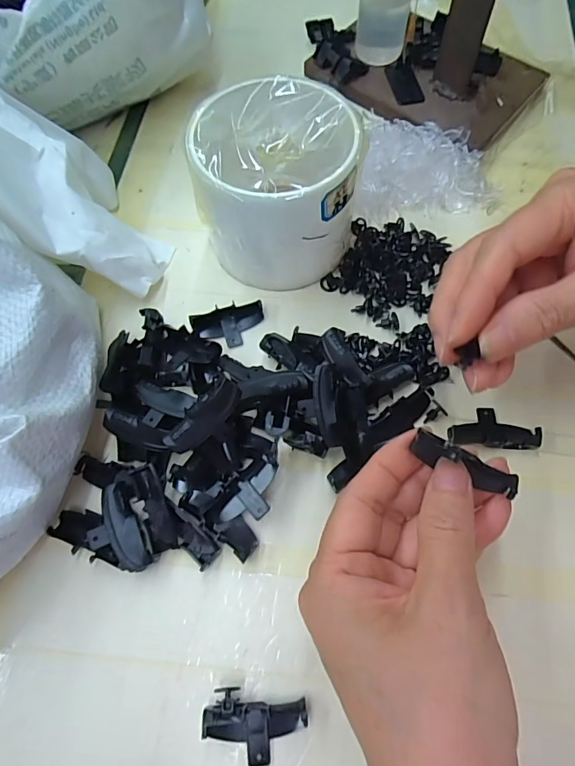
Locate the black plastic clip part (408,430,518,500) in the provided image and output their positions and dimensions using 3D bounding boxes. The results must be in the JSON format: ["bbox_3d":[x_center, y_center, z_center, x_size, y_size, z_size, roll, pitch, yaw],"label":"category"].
[{"bbox_3d":[0.070,0.032,0.174,0.041,0.009,0.011,27,70,8],"label":"black plastic clip part"}]

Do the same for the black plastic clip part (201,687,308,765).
[{"bbox_3d":[-0.013,0.139,0.175,0.040,0.011,0.024,6,67,4],"label":"black plastic clip part"}]

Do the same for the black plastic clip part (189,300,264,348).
[{"bbox_3d":[-0.033,-0.033,0.249,0.040,0.009,0.022,-9,67,-2],"label":"black plastic clip part"}]

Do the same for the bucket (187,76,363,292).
[{"bbox_3d":[-0.006,-0.104,0.242,0.083,0.068,0.091,4,67,3],"label":"bucket"}]

